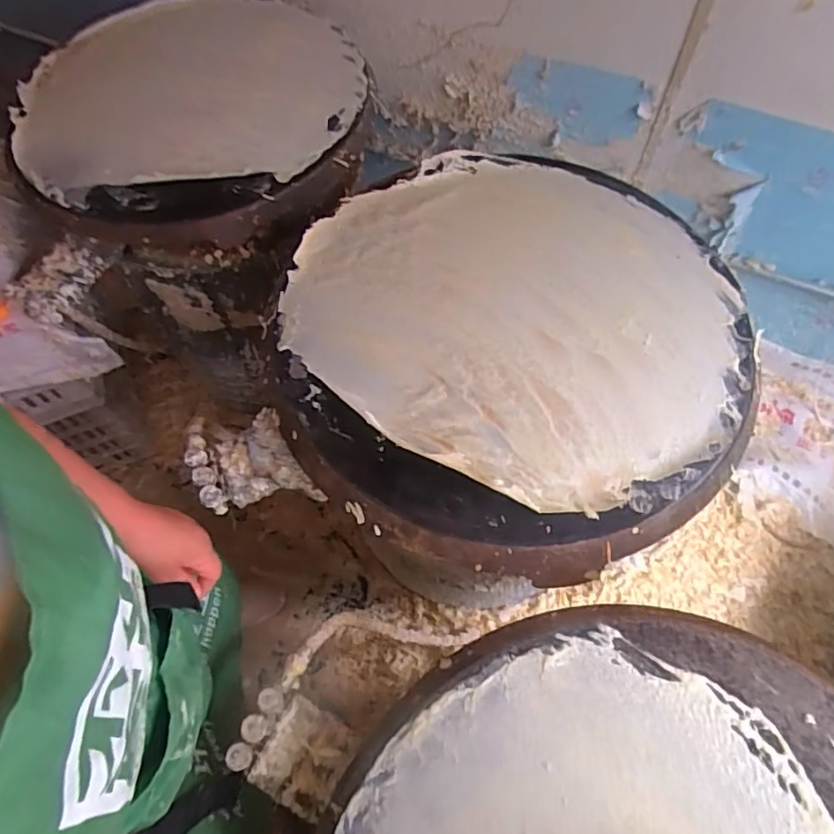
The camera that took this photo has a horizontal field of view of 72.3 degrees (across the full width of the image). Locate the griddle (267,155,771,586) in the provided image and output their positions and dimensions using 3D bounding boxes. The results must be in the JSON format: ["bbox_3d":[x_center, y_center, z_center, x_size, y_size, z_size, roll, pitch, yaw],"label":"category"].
[{"bbox_3d":[0.125,-0.118,0.763,0.594,0.054,0.621,-1,63,2],"label":"griddle"}]

